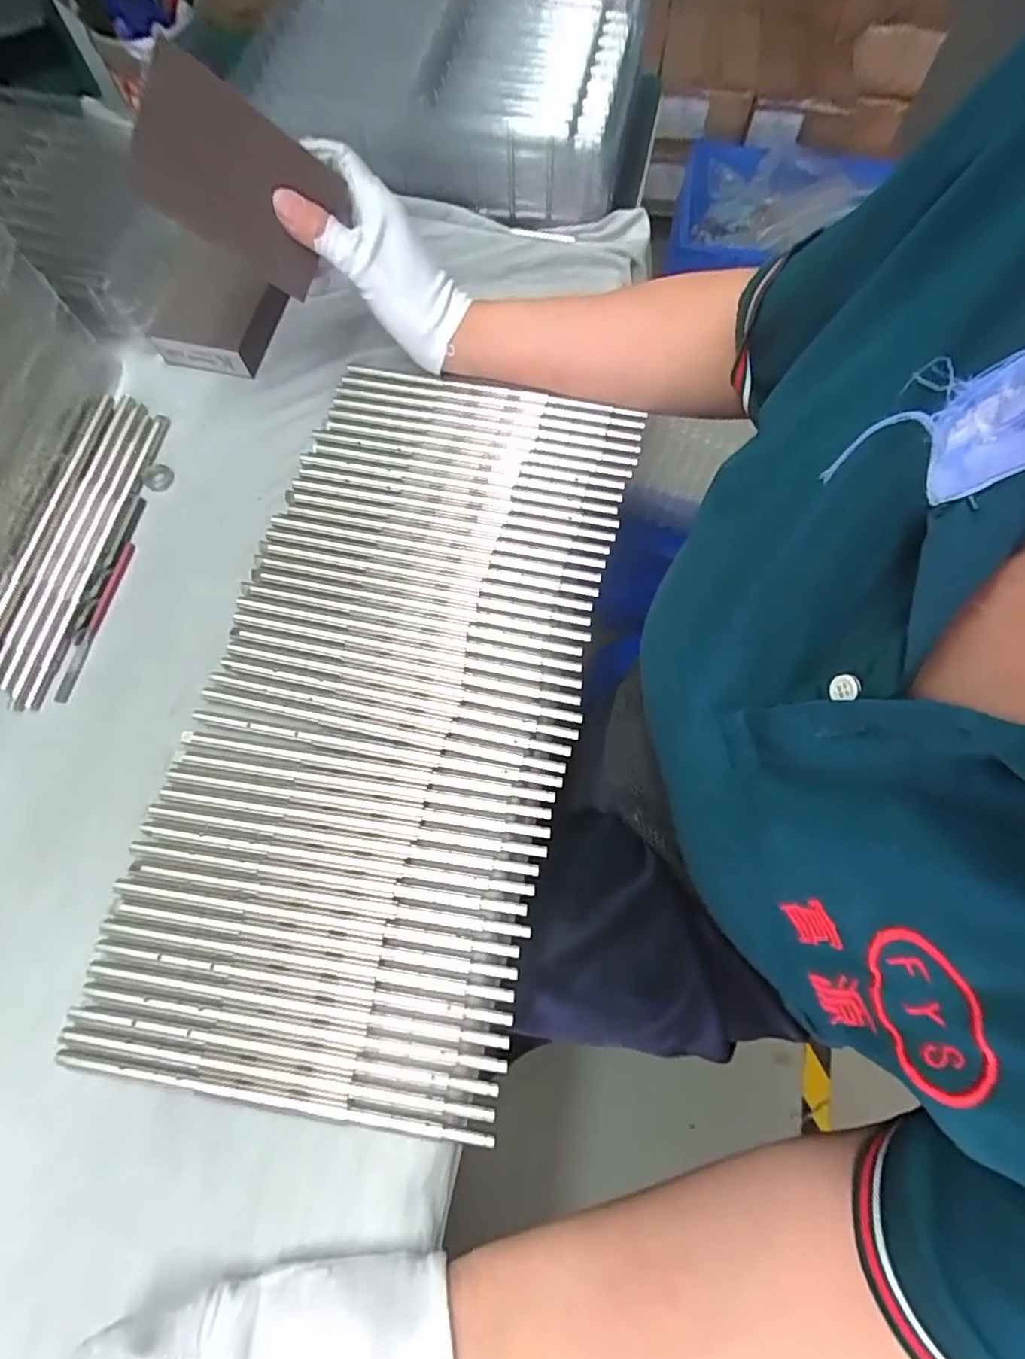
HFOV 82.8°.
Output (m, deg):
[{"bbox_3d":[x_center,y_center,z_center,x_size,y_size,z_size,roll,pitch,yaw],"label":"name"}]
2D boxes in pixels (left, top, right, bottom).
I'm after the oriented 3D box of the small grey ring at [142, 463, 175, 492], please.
[{"bbox_3d":[-0.240,-0.137,0.396,0.020,0.006,0.020,-1,71,2],"label":"small grey ring"}]

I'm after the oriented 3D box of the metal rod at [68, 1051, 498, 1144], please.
[{"bbox_3d":[-0.115,0.195,0.272,0.209,0.004,0.008,7,71,5],"label":"metal rod"}]

